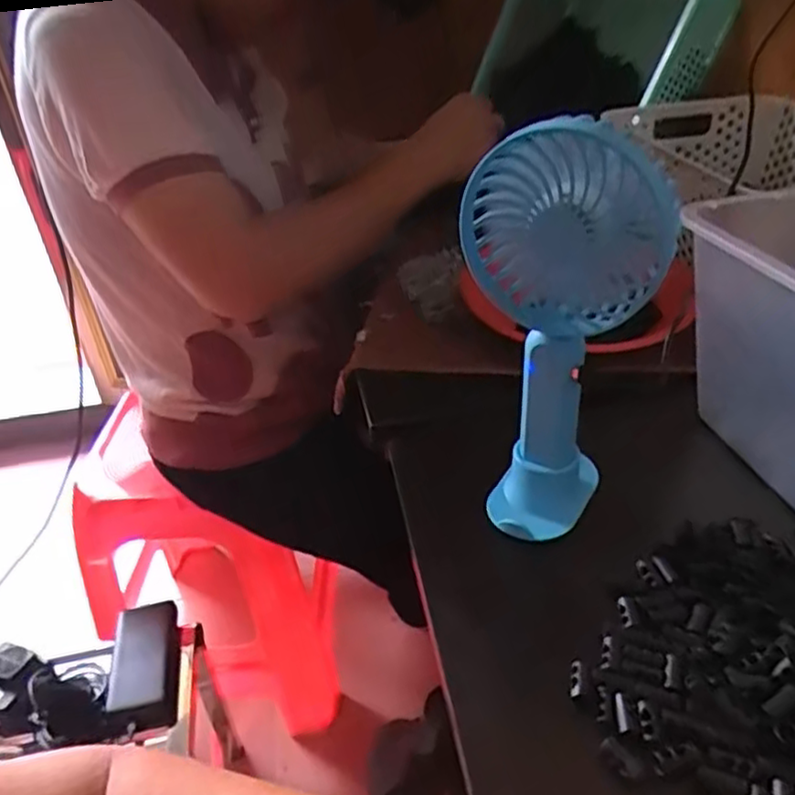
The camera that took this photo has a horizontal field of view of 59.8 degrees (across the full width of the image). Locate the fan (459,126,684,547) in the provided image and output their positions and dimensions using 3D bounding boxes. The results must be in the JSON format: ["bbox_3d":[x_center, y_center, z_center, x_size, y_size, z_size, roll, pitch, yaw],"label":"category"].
[{"bbox_3d":[0.088,-0.031,0.368,0.094,0.208,0.075,-4,34,1],"label":"fan"}]

